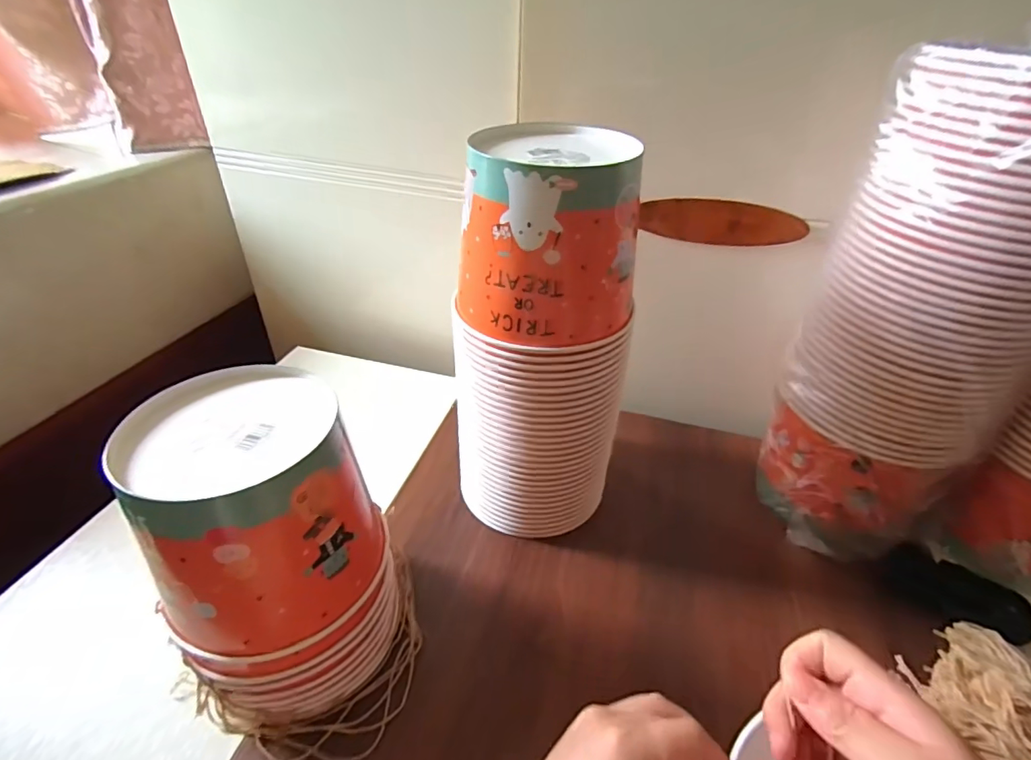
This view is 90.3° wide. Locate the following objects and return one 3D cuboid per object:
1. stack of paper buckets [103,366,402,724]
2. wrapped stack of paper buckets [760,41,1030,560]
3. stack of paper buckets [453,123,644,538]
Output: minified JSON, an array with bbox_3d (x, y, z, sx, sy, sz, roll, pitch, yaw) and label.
[{"bbox_3d":[-0.169,0.124,0.381,0.147,0.226,0.148,-14,39,-21],"label":"stack of paper buckets"},{"bbox_3d":[0.345,-0.027,0.445,0.139,0.435,0.149,-10,38,-17],"label":"wrapped stack of paper buckets"},{"bbox_3d":[0.026,-0.020,0.472,0.139,0.355,0.138,19,39,21],"label":"stack of paper buckets"}]

